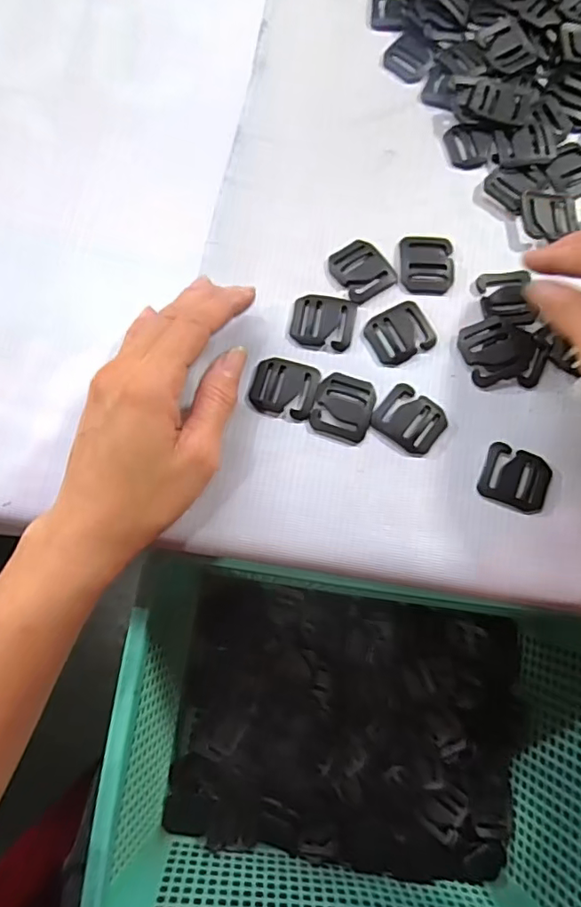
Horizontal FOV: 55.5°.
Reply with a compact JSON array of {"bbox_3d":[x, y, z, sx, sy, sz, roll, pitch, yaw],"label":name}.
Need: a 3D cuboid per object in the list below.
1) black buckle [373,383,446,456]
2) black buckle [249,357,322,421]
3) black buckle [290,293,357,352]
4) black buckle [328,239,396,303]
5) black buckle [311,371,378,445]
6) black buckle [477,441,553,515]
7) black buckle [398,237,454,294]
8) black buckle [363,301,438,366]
[{"bbox_3d":[0.064,-0.018,0.294,0.034,0.004,0.031,37,78,9],"label":"black buckle"},{"bbox_3d":[-0.003,-0.036,0.299,0.034,0.004,0.031,15,76,4],"label":"black buckle"},{"bbox_3d":[0.018,-0.074,0.308,0.034,0.004,0.029,9,75,2],"label":"black buckle"},{"bbox_3d":[0.040,-0.105,0.316,0.029,0.004,0.034,-34,78,-8],"label":"black buckle"},{"bbox_3d":[0.029,-0.025,0.296,0.031,0.004,0.035,17,76,4],"label":"black buckle"},{"bbox_3d":[0.118,0.013,0.287,0.036,0.004,0.031,21,76,6],"label":"black buckle"},{"bbox_3d":[0.079,-0.109,0.318,0.030,0.004,0.034,1,75,0],"label":"black buckle"},{"bbox_3d":[0.061,-0.067,0.307,0.035,0.004,0.030,-31,77,-8],"label":"black buckle"}]

